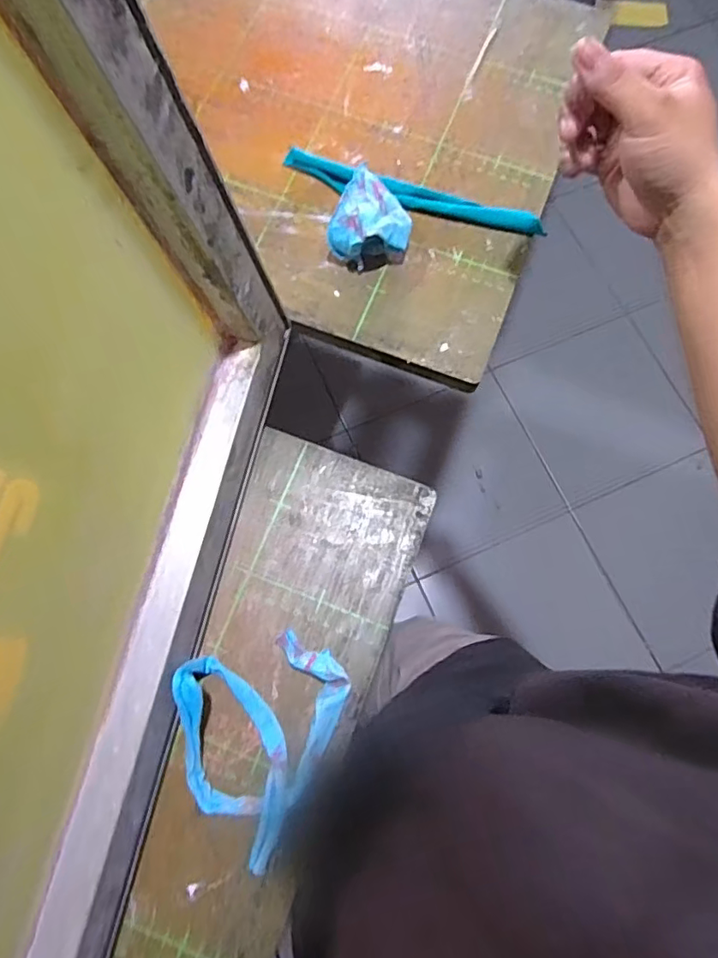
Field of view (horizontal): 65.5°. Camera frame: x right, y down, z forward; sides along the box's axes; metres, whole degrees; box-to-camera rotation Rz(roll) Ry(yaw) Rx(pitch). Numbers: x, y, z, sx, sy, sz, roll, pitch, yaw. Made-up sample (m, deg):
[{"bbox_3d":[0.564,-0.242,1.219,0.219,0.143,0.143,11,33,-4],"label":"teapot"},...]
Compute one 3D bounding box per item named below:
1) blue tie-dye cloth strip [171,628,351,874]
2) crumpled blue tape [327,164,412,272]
[{"bbox_3d":[-0.065,0.144,0.323,0.092,0.040,0.111,27,76,5],"label":"blue tie-dye cloth strip"},{"bbox_3d":[0.012,-0.193,0.421,0.056,0.039,0.063,23,76,4],"label":"crumpled blue tape"}]

